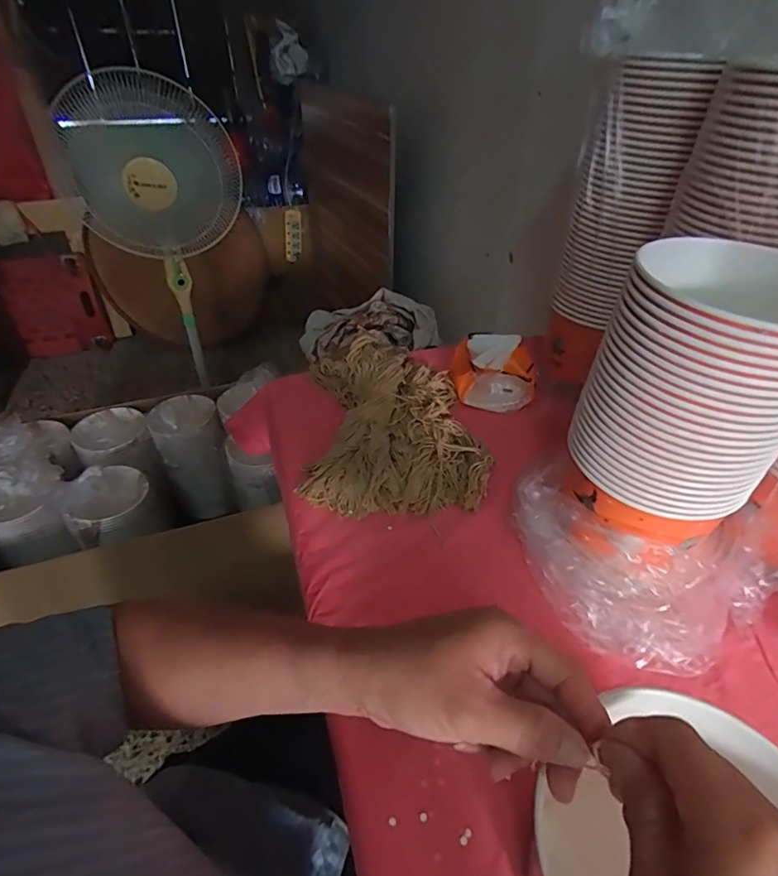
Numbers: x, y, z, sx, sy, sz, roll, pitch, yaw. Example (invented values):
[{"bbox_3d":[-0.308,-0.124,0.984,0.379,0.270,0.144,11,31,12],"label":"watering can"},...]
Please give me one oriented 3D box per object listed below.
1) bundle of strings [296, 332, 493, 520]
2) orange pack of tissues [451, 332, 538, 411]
[{"bbox_3d":[0.004,-0.035,0.696,0.227,0.057,0.327,-1,41,-1],"label":"bundle of strings"},{"bbox_3d":[0.161,-0.107,0.771,0.122,0.094,0.134,3,41,4],"label":"orange pack of tissues"}]

